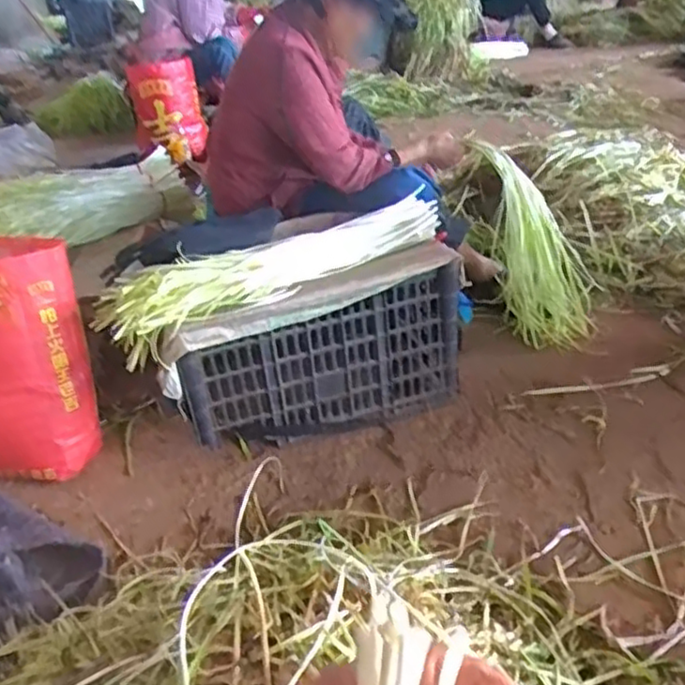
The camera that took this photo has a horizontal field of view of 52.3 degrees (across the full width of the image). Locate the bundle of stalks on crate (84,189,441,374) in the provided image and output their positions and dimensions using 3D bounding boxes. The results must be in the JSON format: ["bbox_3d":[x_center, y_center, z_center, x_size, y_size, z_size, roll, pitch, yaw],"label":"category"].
[{"bbox_3d":[-0.111,-0.129,1.188,0.604,0.100,0.143,-23,36,-26],"label":"bundle of stalks on crate"}]

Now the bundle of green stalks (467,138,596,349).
[{"bbox_3d":[0.411,-0.223,1.512,0.182,0.479,0.082,-13,-9,-16],"label":"bundle of green stalks"}]

